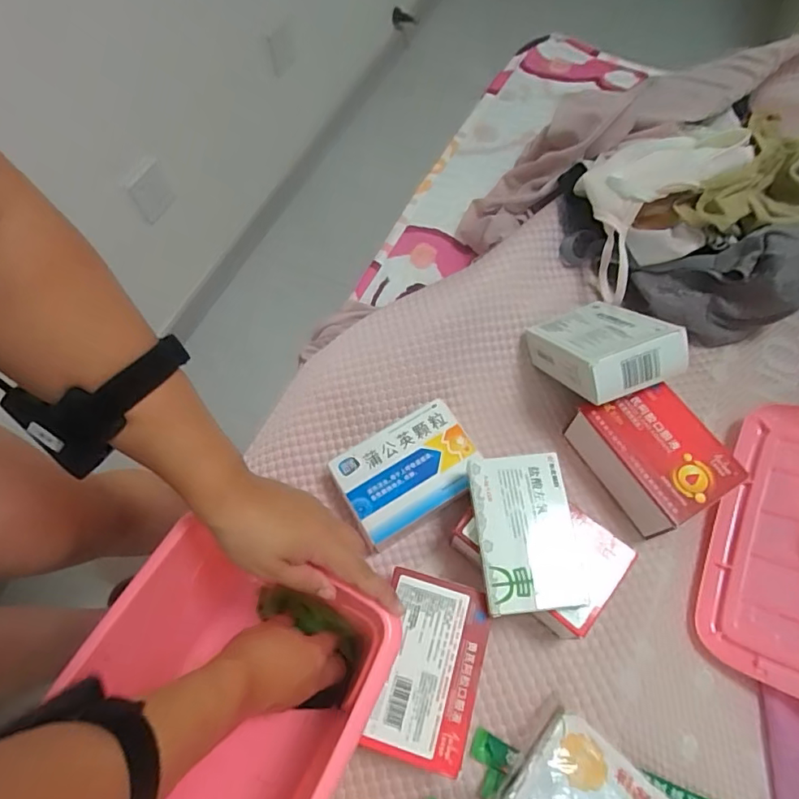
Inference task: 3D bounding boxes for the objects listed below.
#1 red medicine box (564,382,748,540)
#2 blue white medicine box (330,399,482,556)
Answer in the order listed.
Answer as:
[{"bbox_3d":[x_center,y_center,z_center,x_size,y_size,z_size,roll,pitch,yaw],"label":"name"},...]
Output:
[{"bbox_3d":[0.251,0.051,0.515,0.101,0.064,0.131,-29,68,-10],"label":"red medicine box"},{"bbox_3d":[0.008,0.078,0.532,0.137,0.053,0.095,-30,68,-11],"label":"blue white medicine box"}]

